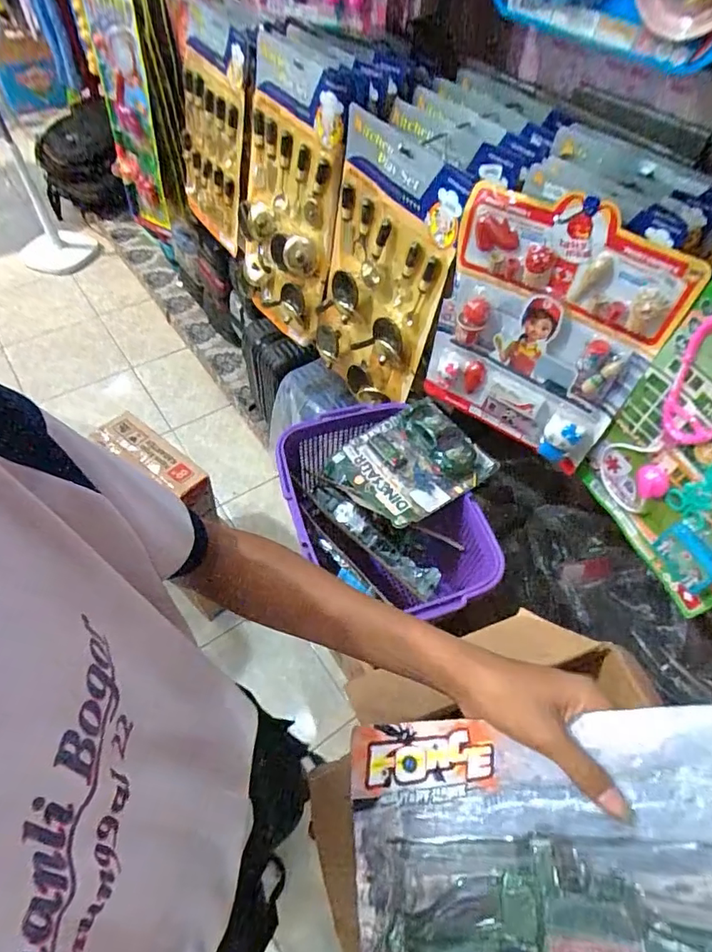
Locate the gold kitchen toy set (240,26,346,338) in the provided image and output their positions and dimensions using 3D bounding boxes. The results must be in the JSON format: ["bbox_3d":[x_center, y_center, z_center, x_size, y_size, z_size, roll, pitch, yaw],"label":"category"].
[{"bbox_3d":[-0.153,-0.548,1.028,0.048,0.489,0.329,-21,58,-36],"label":"gold kitchen toy set"}]

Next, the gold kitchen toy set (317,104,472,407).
[{"bbox_3d":[0.045,-0.344,0.906,0.048,0.464,0.277,-28,58,-31],"label":"gold kitchen toy set"}]

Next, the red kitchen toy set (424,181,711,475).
[{"bbox_3d":[0.265,-0.200,0.740,0.302,0.371,0.058,39,62,22],"label":"red kitchen toy set"}]

